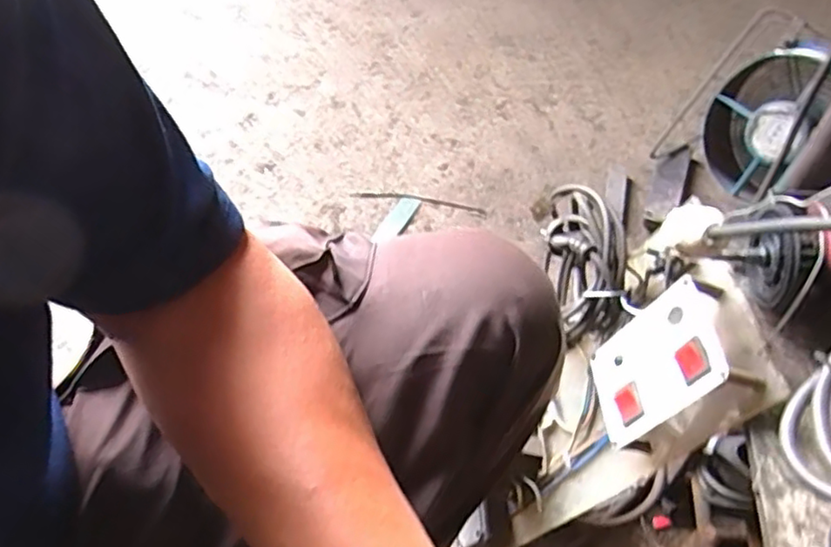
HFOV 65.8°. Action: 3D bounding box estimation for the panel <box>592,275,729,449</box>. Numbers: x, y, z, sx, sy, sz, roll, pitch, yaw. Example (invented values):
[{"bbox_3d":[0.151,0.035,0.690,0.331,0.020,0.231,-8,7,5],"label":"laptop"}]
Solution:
[{"bbox_3d":[0.185,0.071,0.503,0.012,0.122,0.082,15,47,-23],"label":"panel"}]

